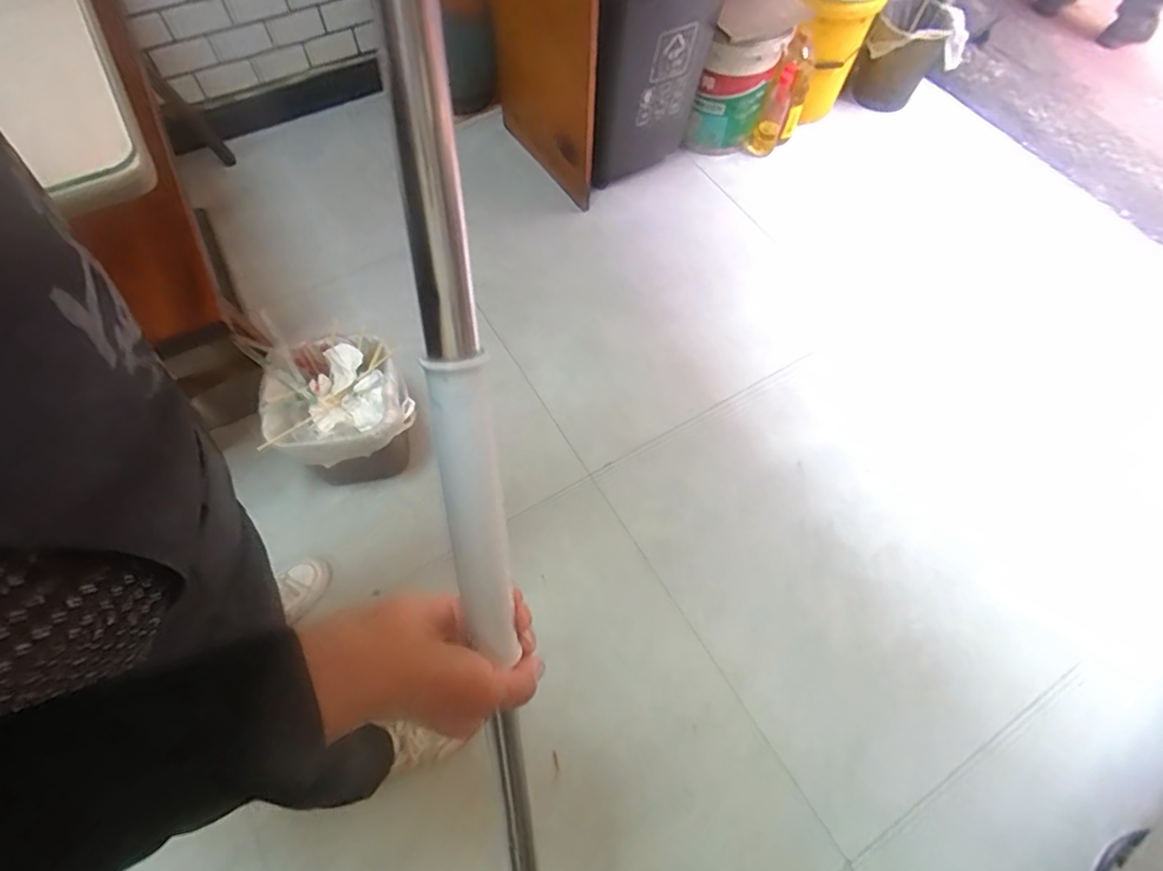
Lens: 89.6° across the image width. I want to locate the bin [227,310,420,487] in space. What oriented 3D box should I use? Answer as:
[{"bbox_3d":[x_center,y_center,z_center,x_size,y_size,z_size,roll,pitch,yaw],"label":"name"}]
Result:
[{"bbox_3d":[-0.461,-0.036,1.159,0.252,0.239,0.243,-12,63,-8],"label":"bin"}]

